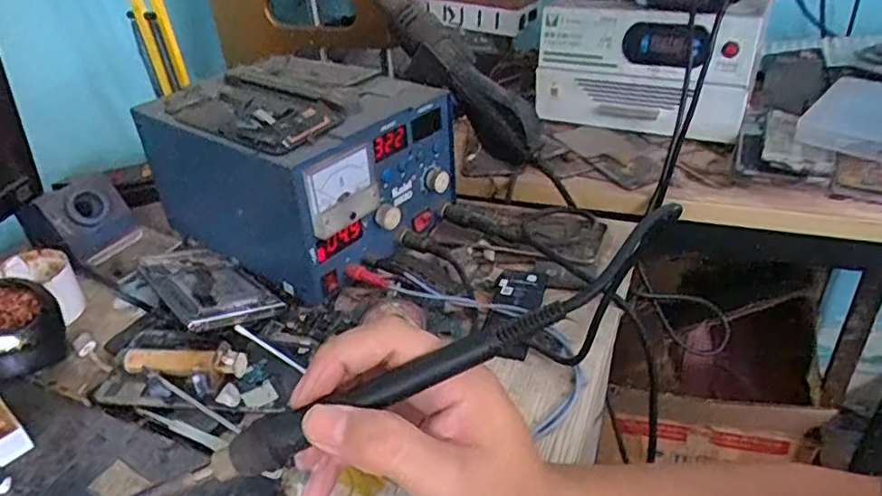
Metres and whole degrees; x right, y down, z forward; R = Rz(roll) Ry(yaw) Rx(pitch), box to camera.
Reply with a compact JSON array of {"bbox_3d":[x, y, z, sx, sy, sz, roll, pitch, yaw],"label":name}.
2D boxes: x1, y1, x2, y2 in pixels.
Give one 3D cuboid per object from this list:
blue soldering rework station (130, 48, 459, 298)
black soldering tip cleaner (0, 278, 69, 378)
[{"bbox_3d":[-0.128,-0.088,0.572,0.236,0.129,0.185,19,41,30],"label":"blue soldering rework station"},{"bbox_3d":[-0.318,0.064,0.462,0.059,0.061,0.064,-3,34,2],"label":"black soldering tip cleaner"}]

